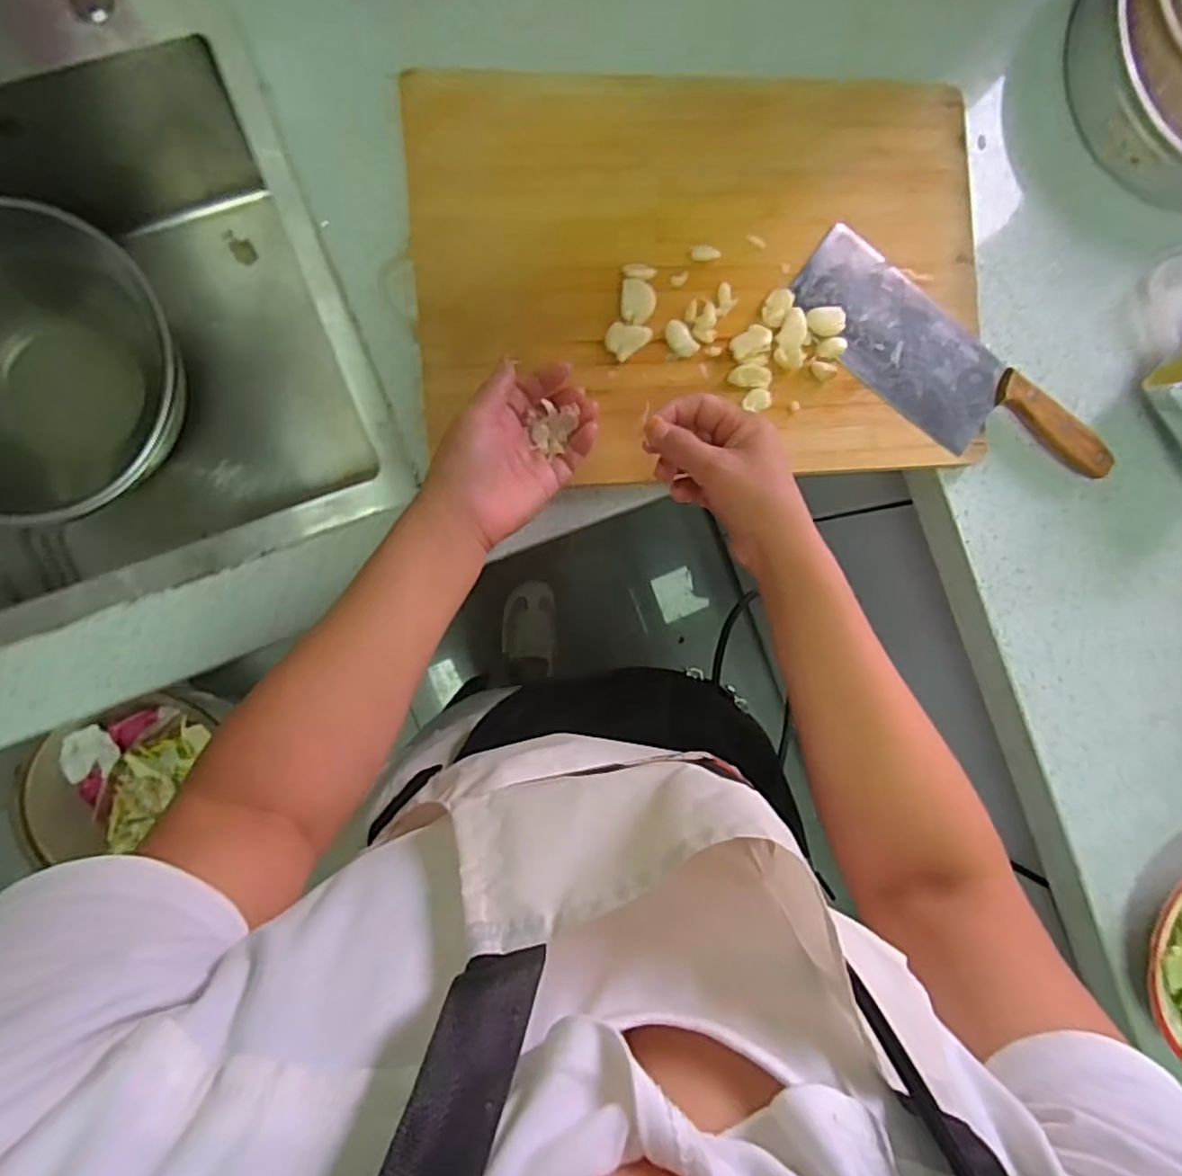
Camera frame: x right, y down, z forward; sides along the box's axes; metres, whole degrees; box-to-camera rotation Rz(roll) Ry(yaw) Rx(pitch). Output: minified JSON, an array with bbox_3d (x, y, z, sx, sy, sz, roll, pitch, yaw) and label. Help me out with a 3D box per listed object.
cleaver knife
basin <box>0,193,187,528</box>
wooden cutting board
[{"bbox_3d":[0.295,-0.170,0.574,0.301,0.029,0.085,37,85,-7],"label":"cleaver knife"},{"bbox_3d":[-0.482,-0.183,0.608,0.242,0.148,0.227,0,90,-8],"label":"basin"},{"bbox_3d":[0.094,-0.241,0.543,0.450,0.041,0.302,-5,91,-8],"label":"wooden cutting board"}]

